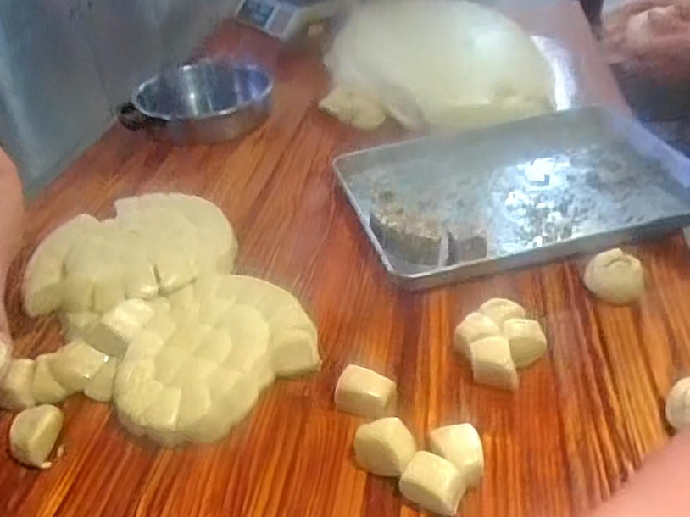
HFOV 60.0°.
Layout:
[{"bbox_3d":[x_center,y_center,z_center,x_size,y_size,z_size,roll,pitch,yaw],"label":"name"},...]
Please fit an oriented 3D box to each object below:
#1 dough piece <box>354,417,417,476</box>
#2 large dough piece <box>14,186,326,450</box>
[{"bbox_3d":[0.043,0.208,0.665,0.066,0.040,0.050,2,38,9],"label":"dough piece"},{"bbox_3d":[-0.287,0.046,0.894,0.327,0.048,0.565,-23,41,-22],"label":"large dough piece"}]

